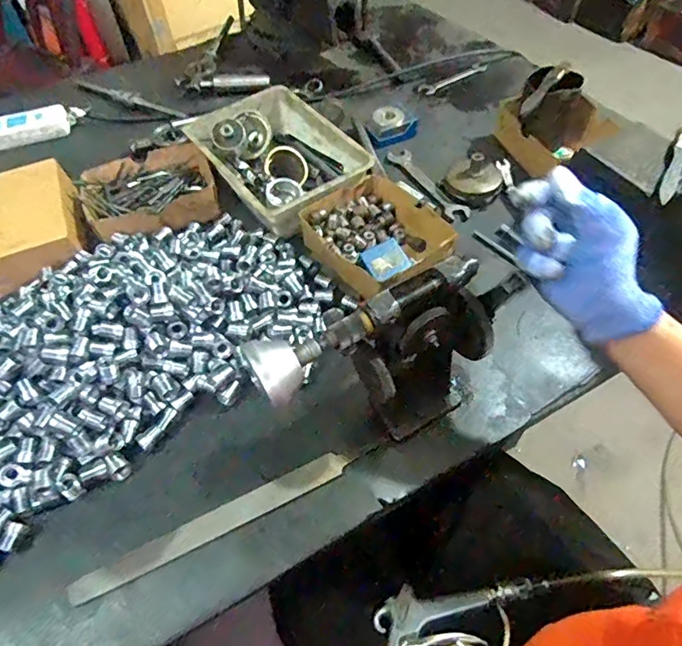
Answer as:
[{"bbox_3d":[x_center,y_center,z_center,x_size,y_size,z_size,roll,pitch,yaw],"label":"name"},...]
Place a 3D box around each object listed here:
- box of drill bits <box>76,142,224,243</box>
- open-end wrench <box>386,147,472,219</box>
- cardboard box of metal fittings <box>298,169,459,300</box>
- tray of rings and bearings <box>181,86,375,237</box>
[{"bbox_3d":[-0.269,-0.189,0.688,0.178,0.036,0.154,-15,54,-8],"label":"box of drill bits"},{"bbox_3d":[0.129,-0.207,0.720,0.033,0.013,0.174,-25,56,-15],"label":"open-end wrench"},{"bbox_3d":[0.044,-0.113,0.618,0.148,0.048,0.179,-32,58,-19],"label":"cardboard box of metal fittings"},{"bbox_3d":[-0.093,-0.235,0.703,0.174,0.071,0.256,-32,58,-19],"label":"tray of rings and bearings"}]

